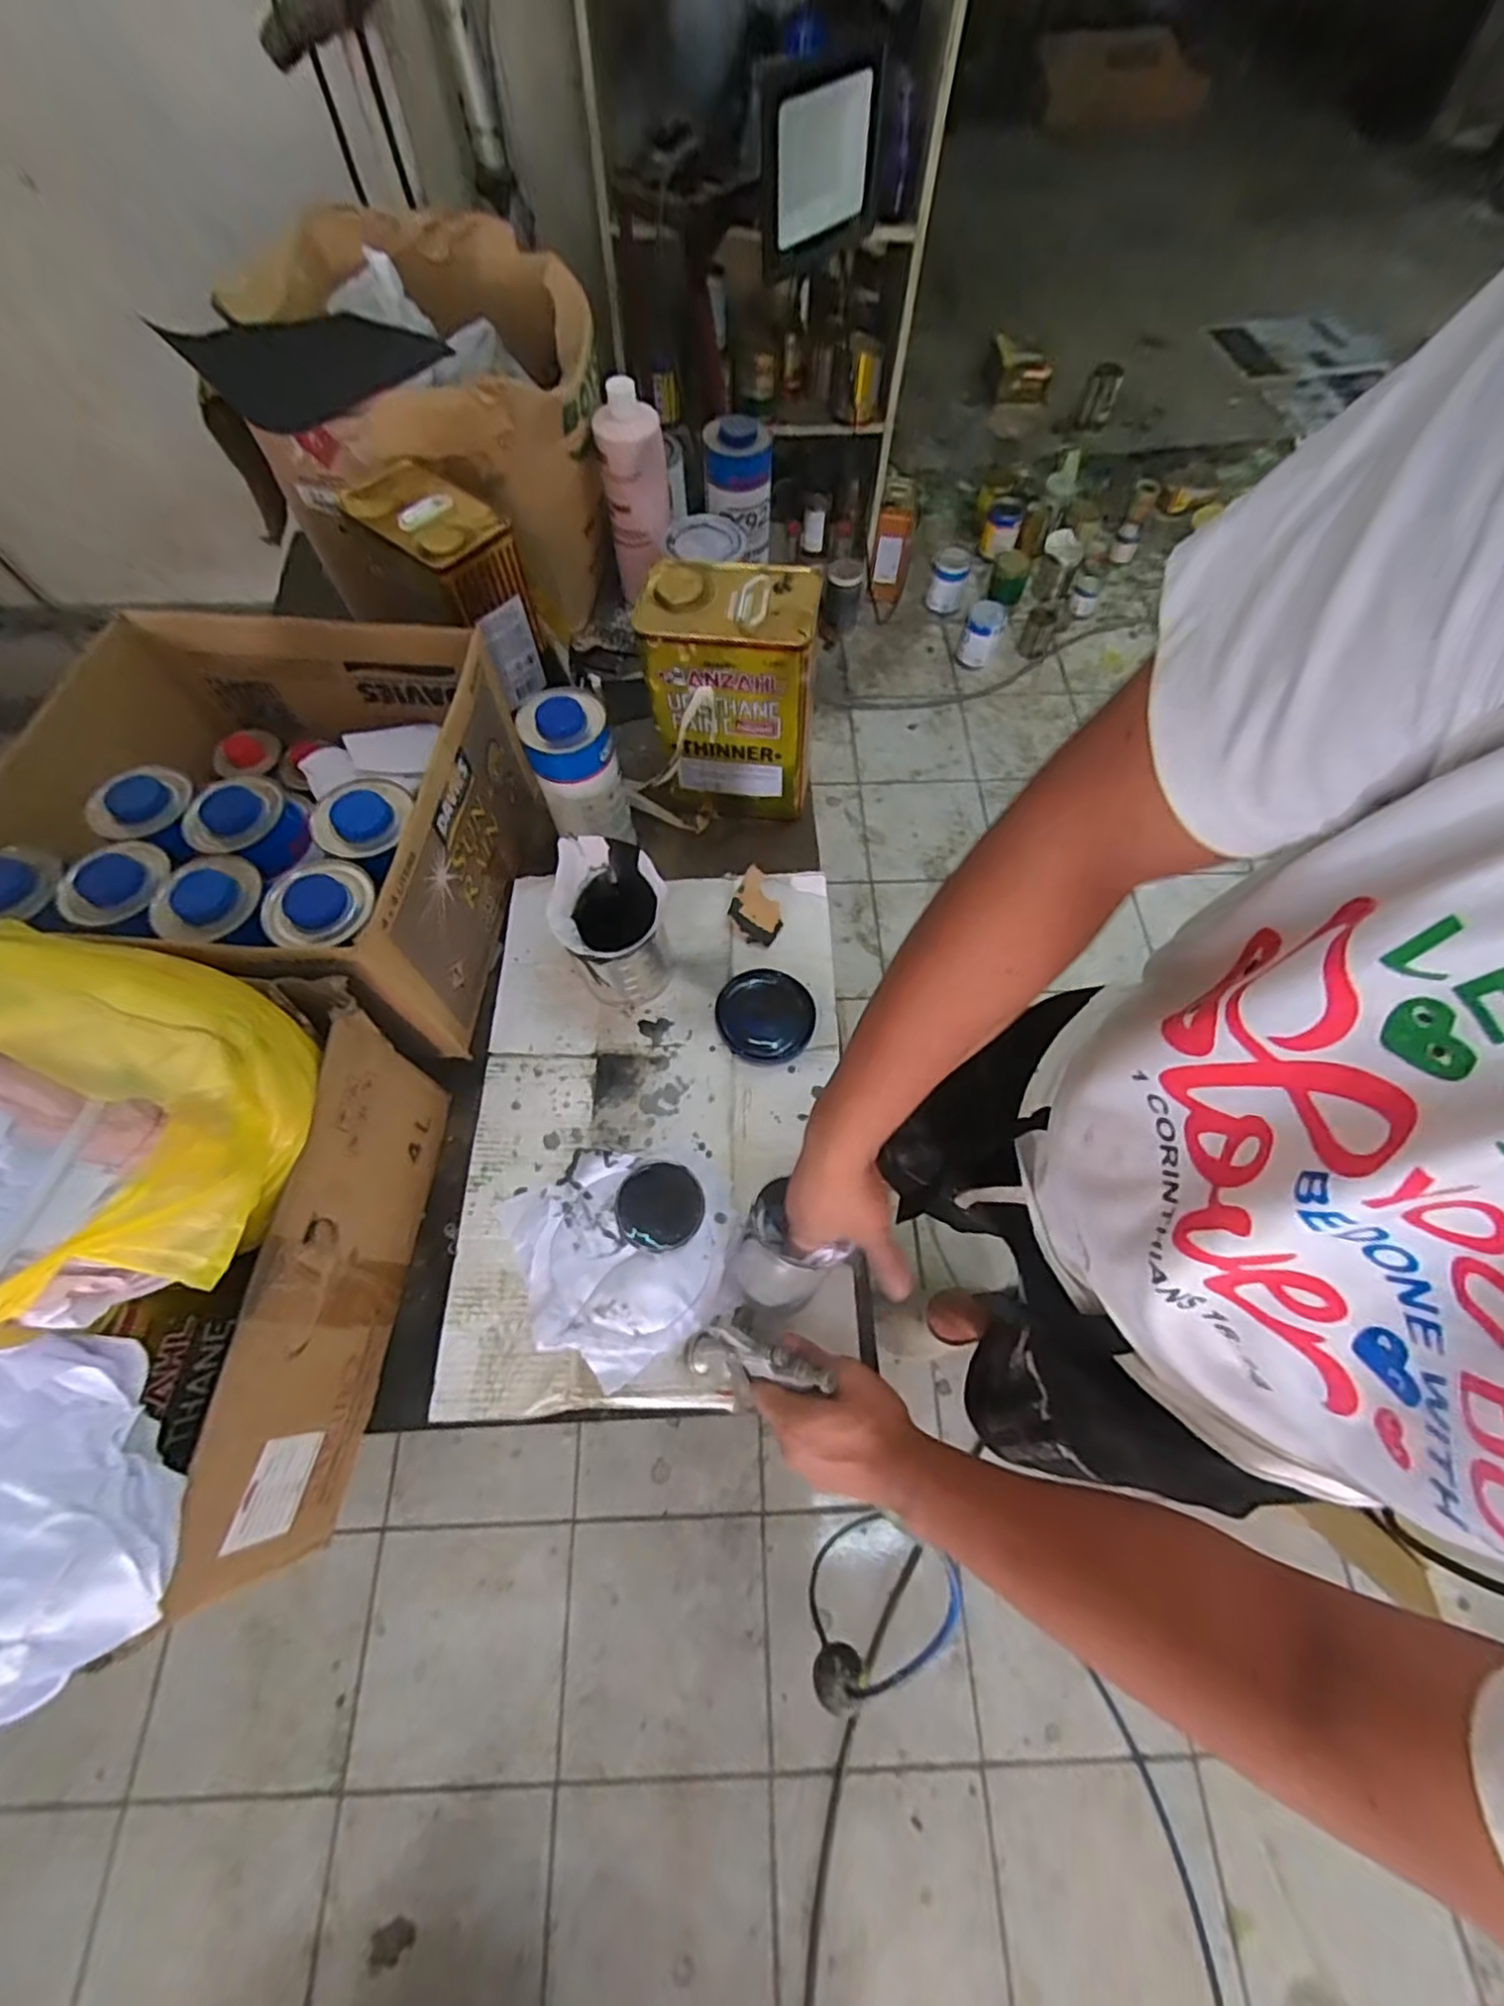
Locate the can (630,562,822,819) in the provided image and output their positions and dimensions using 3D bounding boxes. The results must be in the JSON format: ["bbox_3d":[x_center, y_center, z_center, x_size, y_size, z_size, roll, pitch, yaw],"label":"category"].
[{"bbox_3d":[-0.020,-0.323,0.754,0.167,0.243,0.107,8,64,4],"label":"can"}]

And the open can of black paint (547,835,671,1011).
[{"bbox_3d":[-0.139,-0.075,0.709,0.109,0.133,0.121,1,64,0],"label":"open can of black paint"}]

